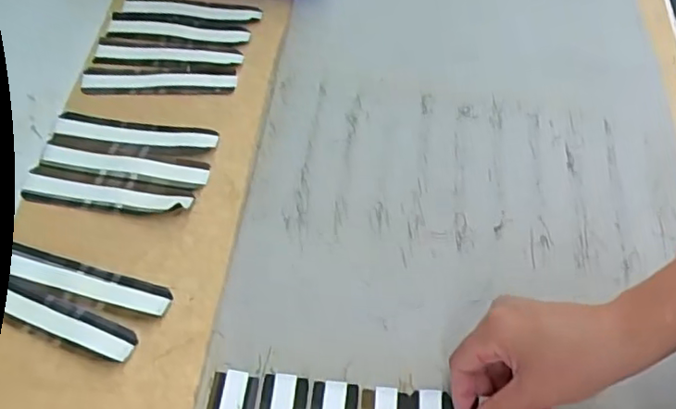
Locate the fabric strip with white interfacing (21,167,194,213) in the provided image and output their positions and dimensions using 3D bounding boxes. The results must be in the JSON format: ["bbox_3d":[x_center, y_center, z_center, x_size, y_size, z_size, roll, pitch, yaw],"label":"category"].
[{"bbox_3d":[-0.192,-0.011,0.513,0.141,0.007,0.030,6,62,3],"label":"fabric strip with white interfacing"}]

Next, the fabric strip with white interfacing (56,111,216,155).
[{"bbox_3d":[-0.179,-0.063,0.548,0.142,0.006,0.031,6,56,2],"label":"fabric strip with white interfacing"}]

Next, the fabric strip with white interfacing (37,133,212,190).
[{"bbox_3d":[-0.181,-0.038,0.527,0.141,0.004,0.034,9,56,4],"label":"fabric strip with white interfacing"}]

